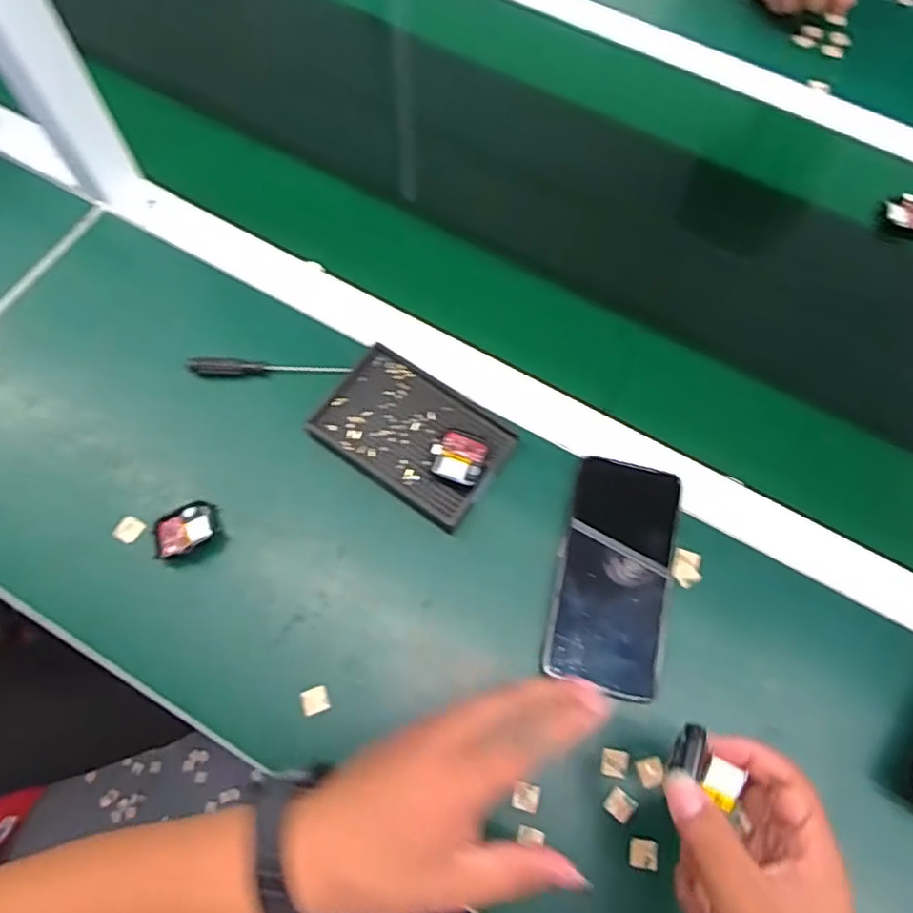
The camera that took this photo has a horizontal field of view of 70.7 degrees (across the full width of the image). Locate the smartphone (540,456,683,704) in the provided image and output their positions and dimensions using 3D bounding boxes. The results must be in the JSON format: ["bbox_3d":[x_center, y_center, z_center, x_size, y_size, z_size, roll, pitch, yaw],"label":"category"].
[{"bbox_3d":[0.113,0.079,0.453,0.078,0.007,0.159,14,68,4],"label":"smartphone"}]

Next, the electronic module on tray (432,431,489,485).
[{"bbox_3d":[0.003,-0.001,0.475,0.037,0.012,0.040,17,68,5],"label":"electronic module on tray"}]

